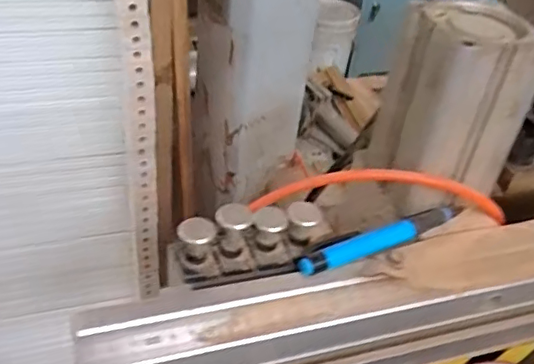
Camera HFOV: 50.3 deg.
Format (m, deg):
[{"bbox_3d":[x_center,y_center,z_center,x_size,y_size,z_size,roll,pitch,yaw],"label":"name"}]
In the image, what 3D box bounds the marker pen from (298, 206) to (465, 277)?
[{"bbox_3d":[0.073,0.031,0.339,0.123,0.011,0.013,-19,45,-28],"label":"marker pen"}]

